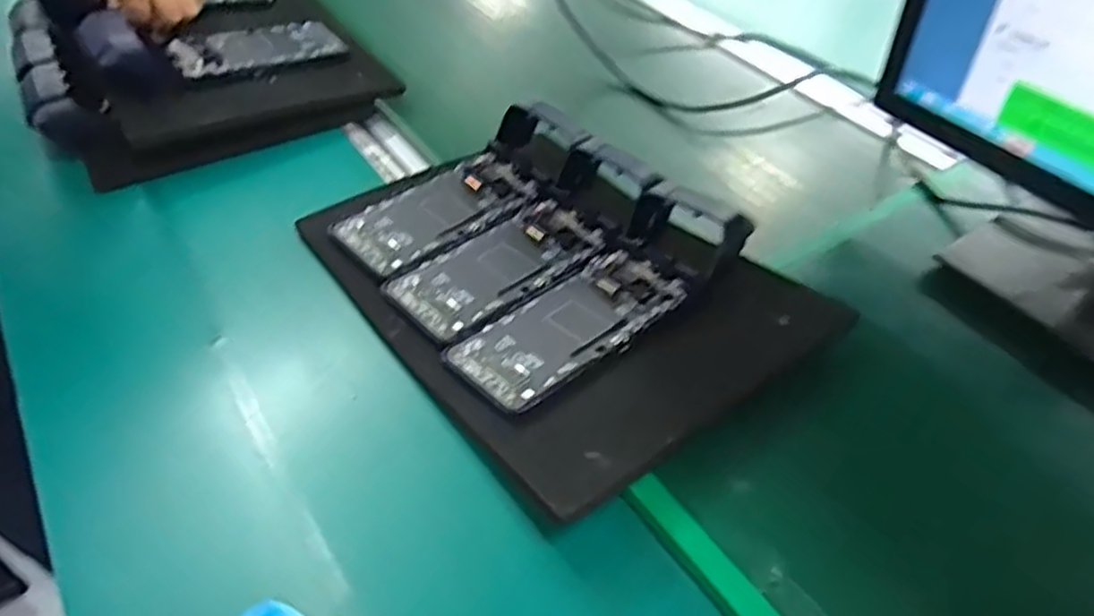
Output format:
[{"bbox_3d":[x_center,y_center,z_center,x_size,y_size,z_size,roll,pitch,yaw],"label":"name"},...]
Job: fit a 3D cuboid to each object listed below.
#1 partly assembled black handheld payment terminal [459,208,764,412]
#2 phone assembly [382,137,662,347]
[{"bbox_3d":[0.039,-0.010,0.475,0.215,0.052,0.091,-33,56,-30],"label":"partly assembled black handheld payment terminal"},{"bbox_3d":[-0.011,-0.059,0.534,0.225,0.041,0.093,-34,56,-31],"label":"phone assembly"}]

